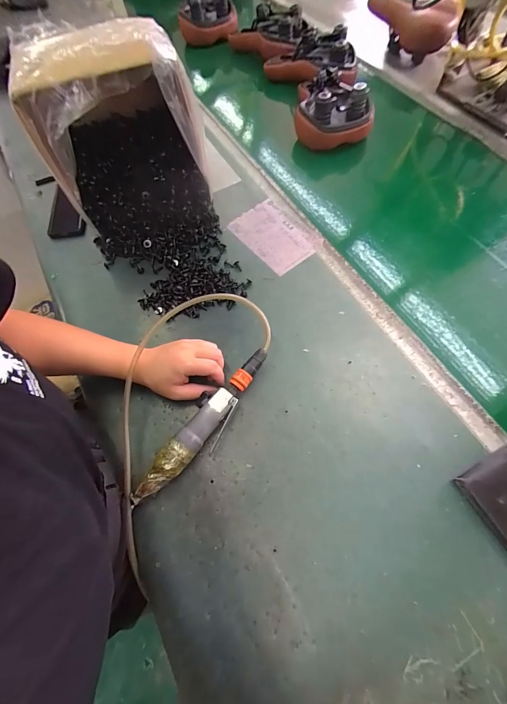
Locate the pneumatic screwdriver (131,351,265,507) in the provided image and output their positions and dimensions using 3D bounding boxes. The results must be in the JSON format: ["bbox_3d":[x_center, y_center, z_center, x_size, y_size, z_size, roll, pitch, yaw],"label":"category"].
[{"bbox_3d":[-0.069,0.110,0.457,0.052,0.043,0.288,35,70,17],"label":"pneumatic screwdriver"}]

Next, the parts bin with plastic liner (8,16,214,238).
[{"bbox_3d":[-0.233,-0.397,0.573,0.265,0.279,0.217,-15,65,-5],"label":"parts bin with plastic liner"}]

